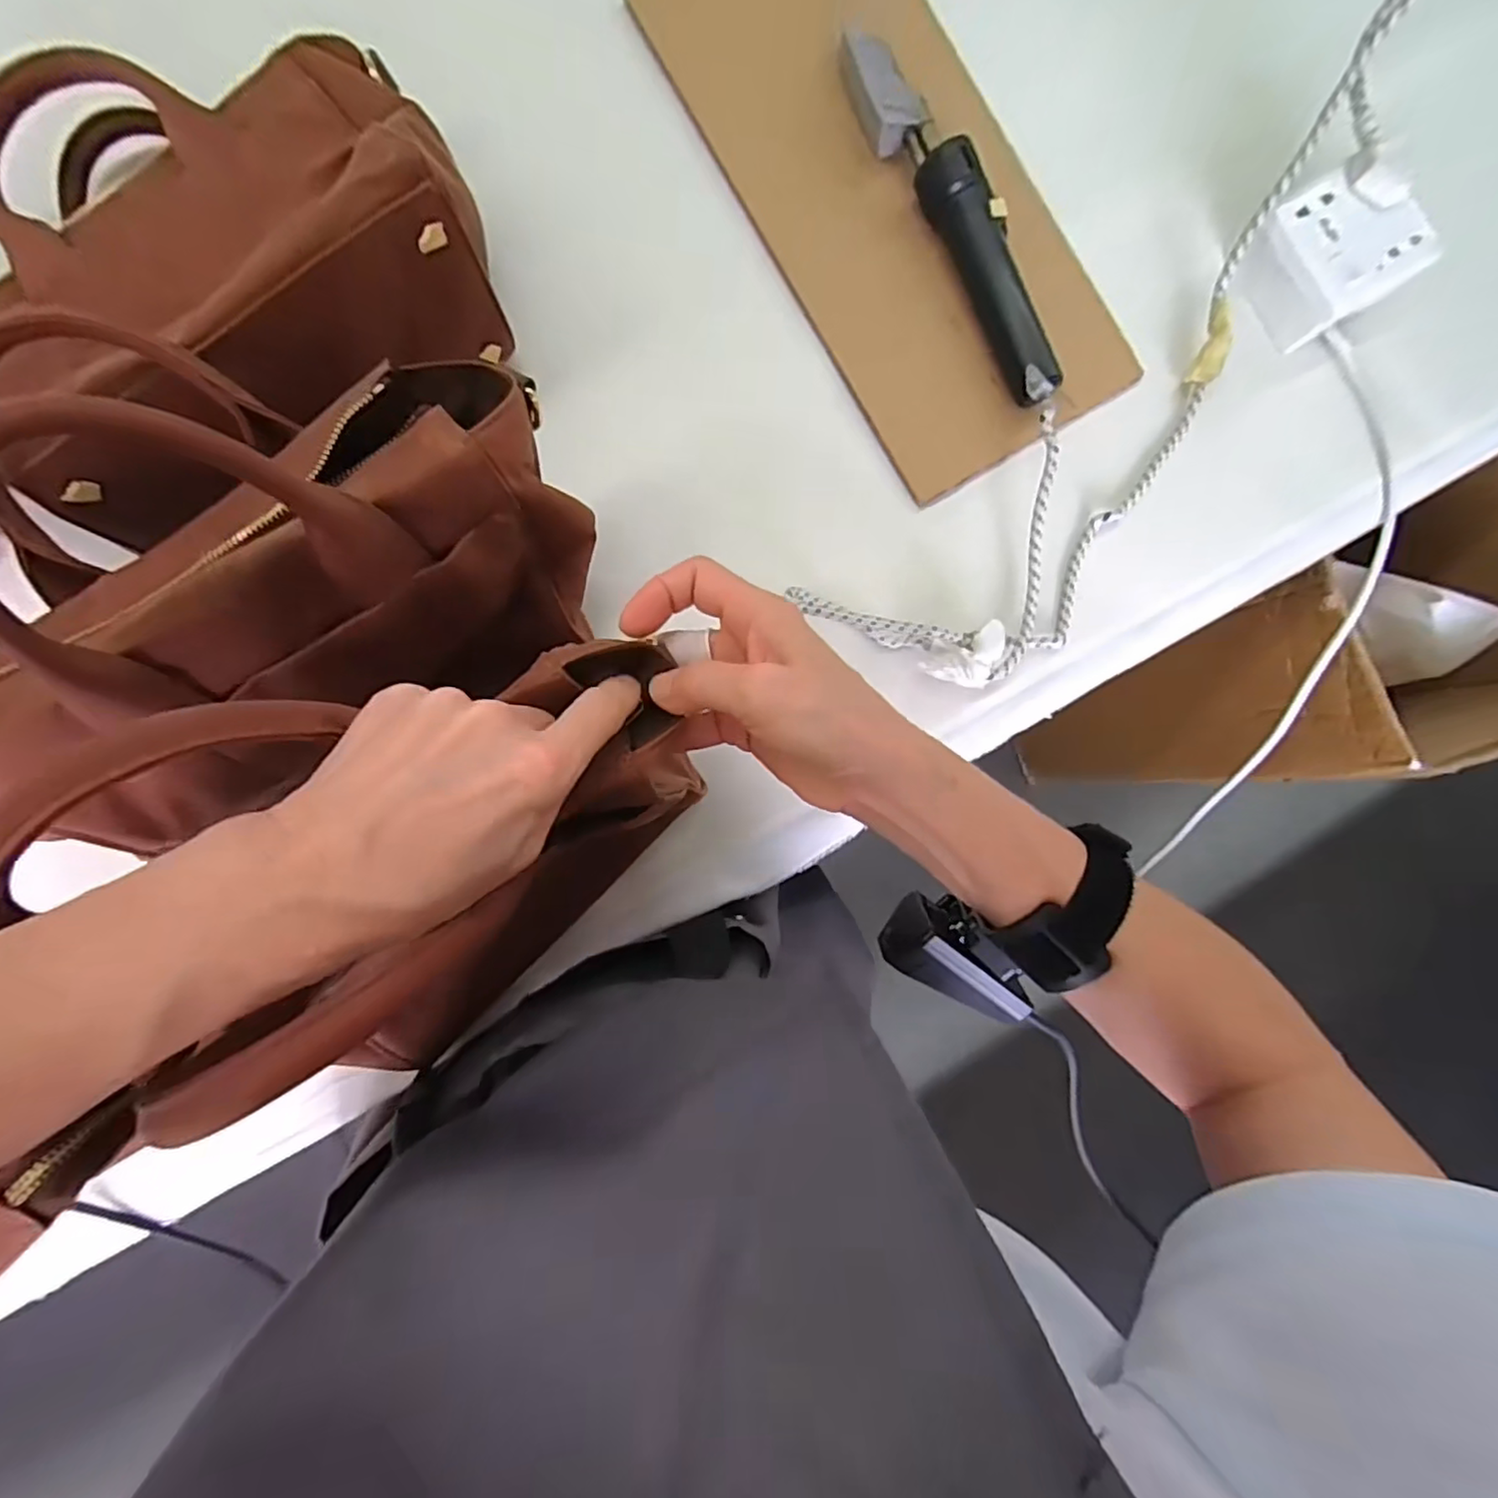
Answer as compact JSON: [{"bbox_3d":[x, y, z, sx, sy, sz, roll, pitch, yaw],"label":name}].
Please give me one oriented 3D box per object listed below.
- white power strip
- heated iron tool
[{"bbox_3d":[0.392,-0.333,0.438,0.093,0.042,0.087,-33,87,2],"label":"white power strip"},{"bbox_3d":[0.135,-0.346,0.422,0.034,0.035,0.261,-29,89,-5],"label":"heated iron tool"}]

